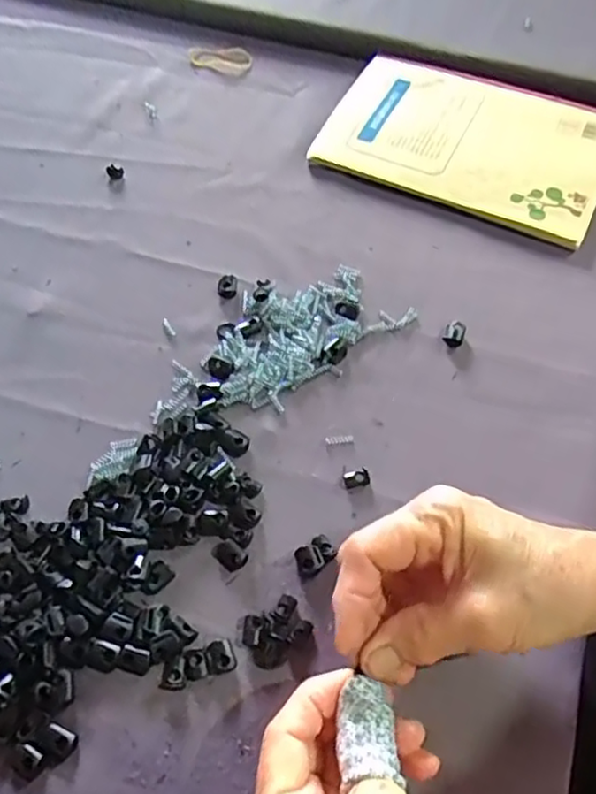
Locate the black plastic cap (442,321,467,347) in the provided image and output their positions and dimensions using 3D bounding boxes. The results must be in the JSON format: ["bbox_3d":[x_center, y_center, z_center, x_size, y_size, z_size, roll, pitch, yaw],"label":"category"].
[{"bbox_3d":[0.097,-0.039,0.396,0.012,0.005,0.020,19,61,12],"label":"black plastic cap"}]

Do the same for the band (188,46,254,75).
[{"bbox_3d":[-0.068,-0.298,0.557,0.053,0.004,0.029,17,60,12],"label":"band"}]

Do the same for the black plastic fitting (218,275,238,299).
[{"bbox_3d":[-0.047,-0.073,0.418,0.013,0.004,0.018,-2,58,0],"label":"black plastic fitting"}]

